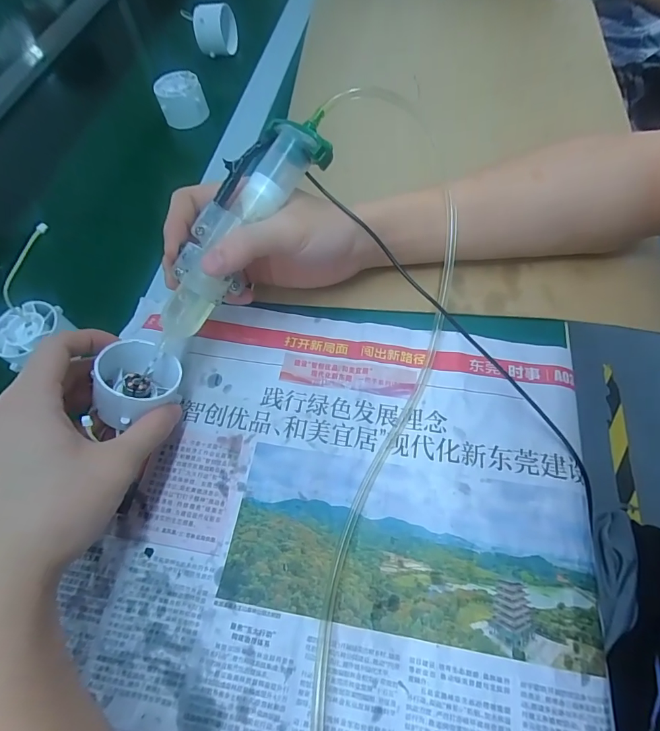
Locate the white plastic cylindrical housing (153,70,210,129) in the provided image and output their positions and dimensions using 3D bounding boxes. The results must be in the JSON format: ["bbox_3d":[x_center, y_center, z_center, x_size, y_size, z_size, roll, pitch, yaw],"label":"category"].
[{"bbox_3d":[-0.171,-0.307,0.474,0.050,0.041,0.050,-2,60,4],"label":"white plastic cylindrical housing"}]

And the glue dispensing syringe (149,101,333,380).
[{"bbox_3d":[-0.059,-0.078,0.269,0.046,0.035,0.174,33,92,18],"label":"glue dispensing syringe"}]

